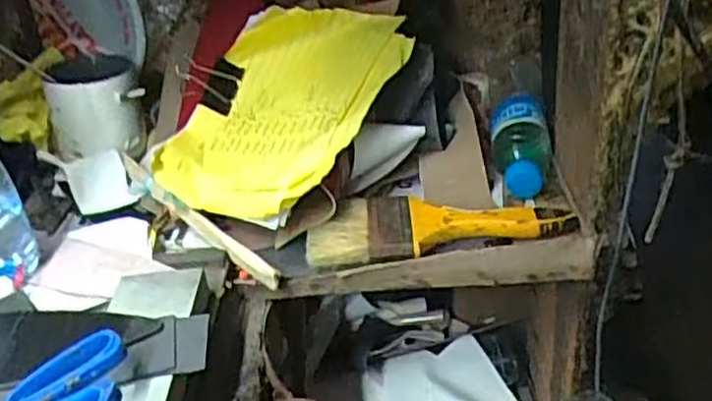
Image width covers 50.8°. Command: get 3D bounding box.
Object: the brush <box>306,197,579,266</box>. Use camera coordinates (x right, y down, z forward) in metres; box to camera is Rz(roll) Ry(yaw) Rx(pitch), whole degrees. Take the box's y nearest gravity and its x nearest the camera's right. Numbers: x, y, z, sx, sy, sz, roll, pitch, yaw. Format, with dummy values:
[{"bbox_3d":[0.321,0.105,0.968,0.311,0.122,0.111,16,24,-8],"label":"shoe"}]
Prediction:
[{"bbox_3d":[0.070,0.019,0.609,0.215,0.032,0.067,-5,30,1],"label":"brush"}]

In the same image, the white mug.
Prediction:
[{"bbox_3d":[-0.260,-0.097,0.769,0.092,0.090,0.104,-10,30,-8],"label":"white mug"}]

